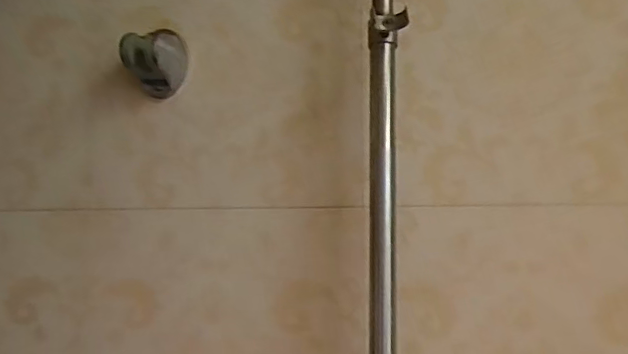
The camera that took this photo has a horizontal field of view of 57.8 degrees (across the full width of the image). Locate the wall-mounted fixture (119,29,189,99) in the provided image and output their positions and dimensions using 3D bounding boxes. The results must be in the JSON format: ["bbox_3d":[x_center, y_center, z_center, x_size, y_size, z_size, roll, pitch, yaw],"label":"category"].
[{"bbox_3d":[-0.171,-0.124,0.604,0.045,0.062,0.068,-4,-10,25],"label":"wall-mounted fixture"}]

